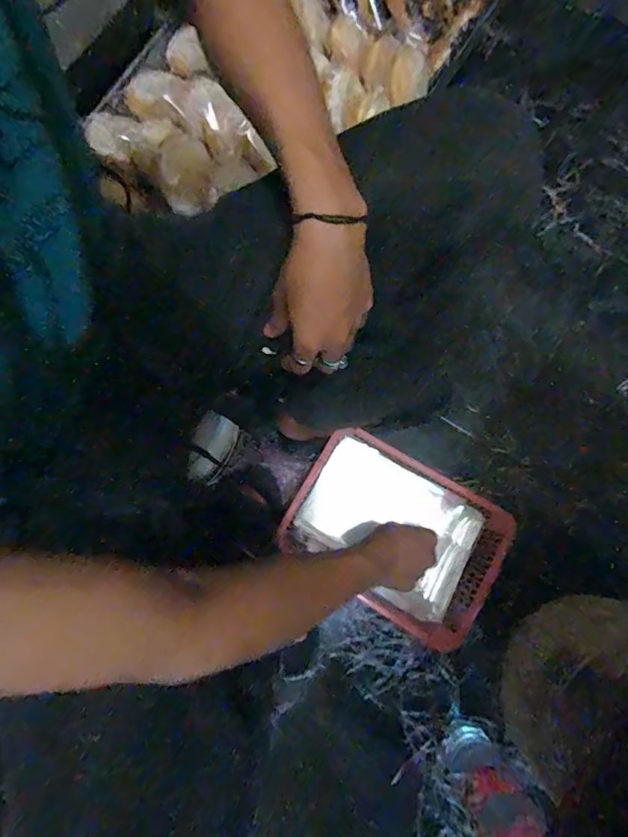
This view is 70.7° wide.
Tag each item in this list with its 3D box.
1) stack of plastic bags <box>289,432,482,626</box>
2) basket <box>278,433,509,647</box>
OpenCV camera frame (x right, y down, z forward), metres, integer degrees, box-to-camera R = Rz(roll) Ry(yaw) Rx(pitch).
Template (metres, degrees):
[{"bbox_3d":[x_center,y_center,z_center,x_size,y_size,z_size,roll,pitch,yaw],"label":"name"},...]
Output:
[{"bbox_3d":[0.104,0.151,0.619,0.233,0.028,0.164,31,80,7],"label":"stack of plastic bags"},{"bbox_3d":[0.113,0.163,0.627,0.288,0.060,0.204,31,80,7],"label":"basket"}]

